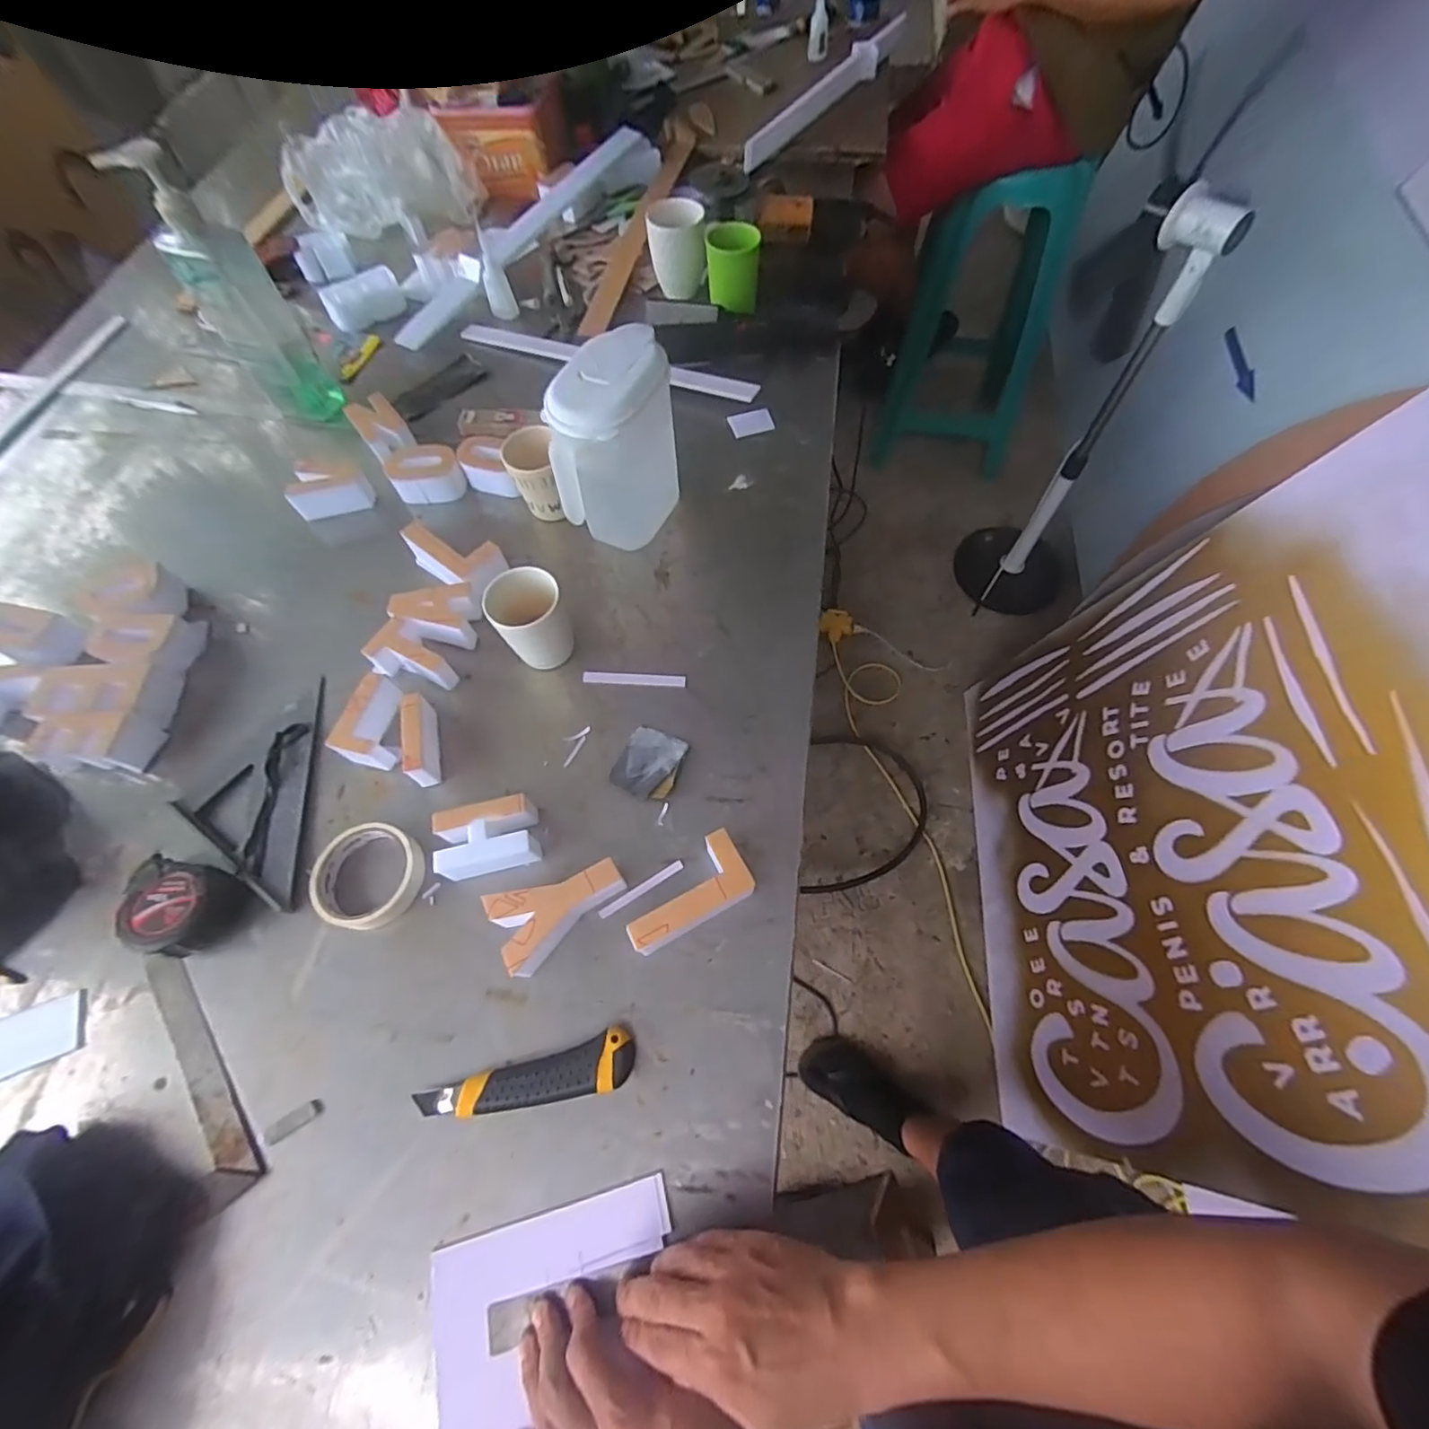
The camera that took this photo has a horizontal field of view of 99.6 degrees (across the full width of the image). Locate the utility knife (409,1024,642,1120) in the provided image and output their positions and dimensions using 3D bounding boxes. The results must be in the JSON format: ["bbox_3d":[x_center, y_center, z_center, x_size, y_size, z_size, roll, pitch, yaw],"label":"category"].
[{"bbox_3d":[-0.146,0.290,0.469,0.167,0.018,0.040,-17,65,-6],"label":"utility knife"}]

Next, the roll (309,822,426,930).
[{"bbox_3d":[-0.313,0.145,0.544,0.099,0.025,0.088,11,66,7],"label":"roll"}]

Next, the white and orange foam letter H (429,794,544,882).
[{"bbox_3d":[-0.205,0.113,0.547,0.086,0.042,0.061,-16,65,-6],"label":"white and orange foam letter H"}]

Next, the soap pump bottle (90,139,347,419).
[{"bbox_3d":[-0.562,-0.488,0.720,0.091,0.270,0.054,-32,68,-13],"label":"soap pump bottle"}]

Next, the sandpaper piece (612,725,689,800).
[{"bbox_3d":[-0.062,0.047,0.591,0.059,0.006,0.068,20,67,11],"label":"sandpaper piece"}]

